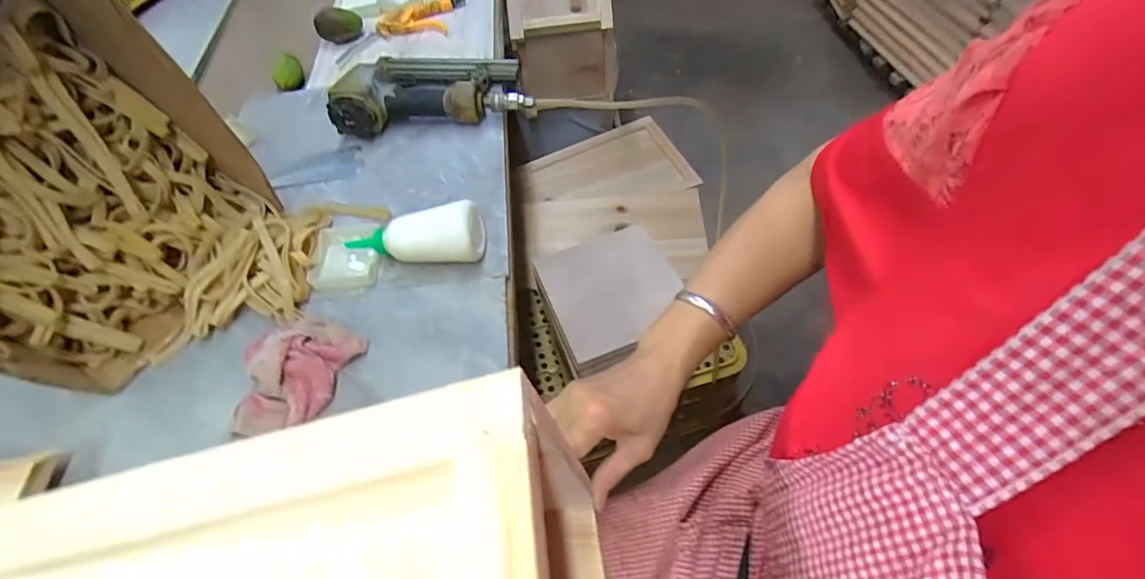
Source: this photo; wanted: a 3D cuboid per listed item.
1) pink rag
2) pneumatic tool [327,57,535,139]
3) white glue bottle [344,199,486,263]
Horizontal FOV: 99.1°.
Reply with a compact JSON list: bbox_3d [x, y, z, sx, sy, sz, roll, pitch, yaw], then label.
[{"bbox_3d":[-0.268,0.081,0.479,0.110,0.044,0.113,-2,58,3],"label":"pink rag"},{"bbox_3d":[-0.188,-0.281,0.686,0.256,0.061,0.149,-1,58,4],"label":"pneumatic tool"},{"bbox_3d":[-0.177,-0.068,0.545,0.156,0.056,0.062,1,58,5],"label":"white glue bottle"}]

